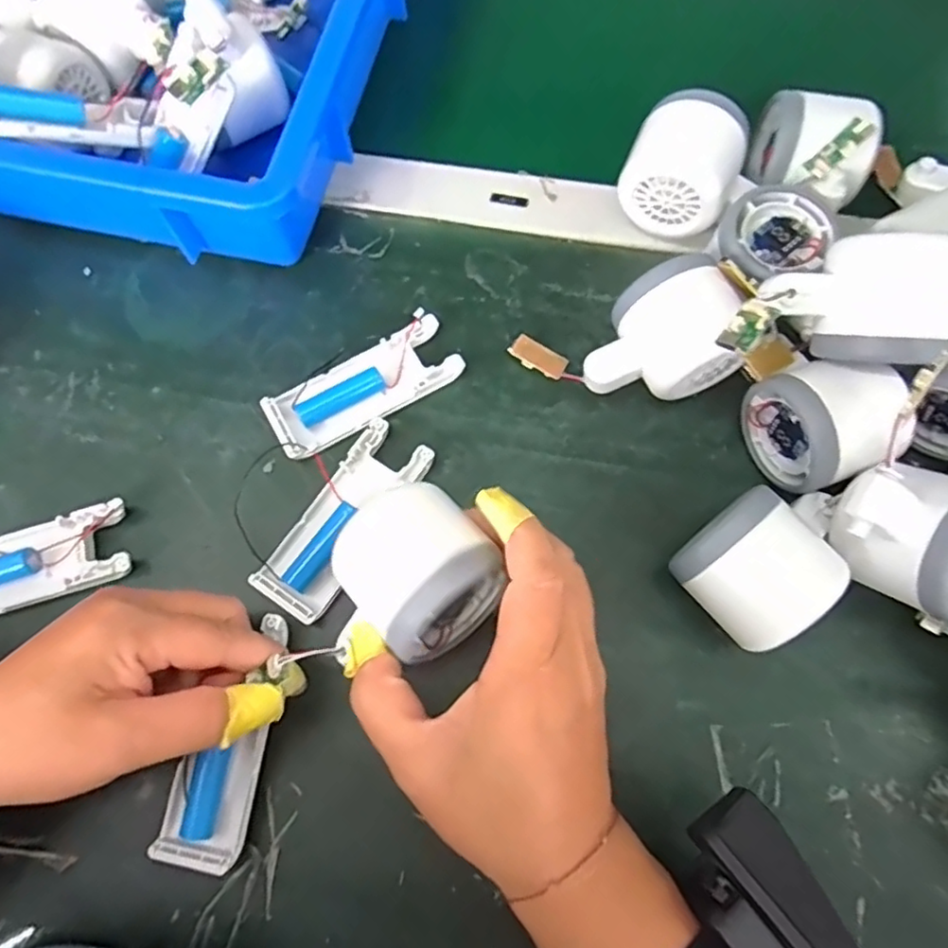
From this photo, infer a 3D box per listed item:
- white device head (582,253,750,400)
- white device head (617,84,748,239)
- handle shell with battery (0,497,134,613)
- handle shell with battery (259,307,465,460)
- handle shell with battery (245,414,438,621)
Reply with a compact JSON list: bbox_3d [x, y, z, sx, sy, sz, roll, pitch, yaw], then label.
[{"bbox_3d":[0.095,-0.068,0.328,0.079,0.056,0.057,-21,73,-6],"label":"white device head"},{"bbox_3d":[0.117,-0.170,0.355,0.057,0.062,0.052,25,74,9],"label":"white device head"},{"bbox_3d":[-0.227,0.047,0.318,0.104,0.014,0.040,-15,73,-4],"label":"handle shell with battery"},{"bbox_3d":[-0.060,-0.047,0.345,0.105,0.016,0.041,-31,74,-9],"label":"handle shell with battery"},{"bbox_3d":[-0.066,0.023,0.324,0.039,0.015,0.104,33,76,11],"label":"handle shell with battery"}]

